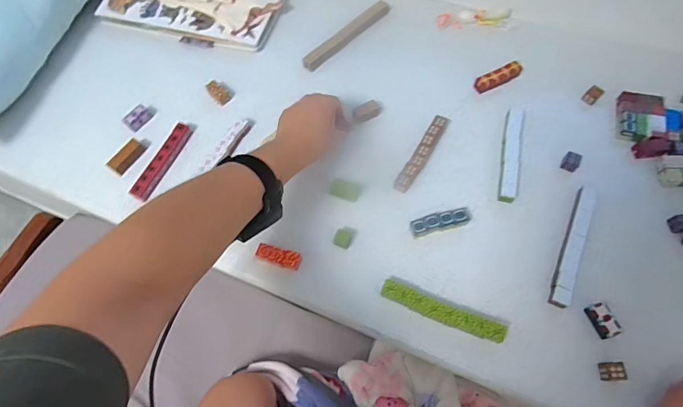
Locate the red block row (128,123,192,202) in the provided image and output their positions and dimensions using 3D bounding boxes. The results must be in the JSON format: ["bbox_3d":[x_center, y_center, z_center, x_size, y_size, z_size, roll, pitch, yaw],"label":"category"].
[{"bbox_3d":[-0.286,-0.070,0.645,0.026,0.022,0.137,22,67,13],"label":"red block row"}]

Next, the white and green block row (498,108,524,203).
[{"bbox_3d":[0.258,-0.079,0.610,0.027,0.015,0.166,12,65,9],"label":"white and green block row"}]

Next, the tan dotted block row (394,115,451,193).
[{"bbox_3d":[0.126,-0.079,0.627,0.026,0.024,0.144,28,69,16],"label":"tan dotted block row"}]

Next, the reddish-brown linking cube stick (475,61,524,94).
[{"bbox_3d":[0.266,-0.214,0.680,0.087,0.020,0.026,-25,65,-9],"label":"reddish-brown linking cube stick"}]

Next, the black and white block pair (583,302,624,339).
[{"bbox_3d":[0.328,0.146,0.505,0.026,0.018,0.042,-22,65,-8],"label":"black and white block pair"}]

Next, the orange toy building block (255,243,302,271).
[{"bbox_3d":[-0.087,0.076,0.567,0.062,0.023,0.023,12,65,9],"label":"orange toy building block"}]

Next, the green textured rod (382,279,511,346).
[{"bbox_3d":[0.129,0.142,0.522,0.158,0.025,0.025,20,67,13],"label":"green textured rod"}]

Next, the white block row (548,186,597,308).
[{"bbox_3d":[0.314,0.054,0.546,0.025,0.016,0.182,22,67,14],"label":"white block row"}]

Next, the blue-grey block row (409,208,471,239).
[{"bbox_3d":[0.142,0.024,0.570,0.087,0.021,0.021,-14,64,-3],"label":"blue-grey block row"}]

